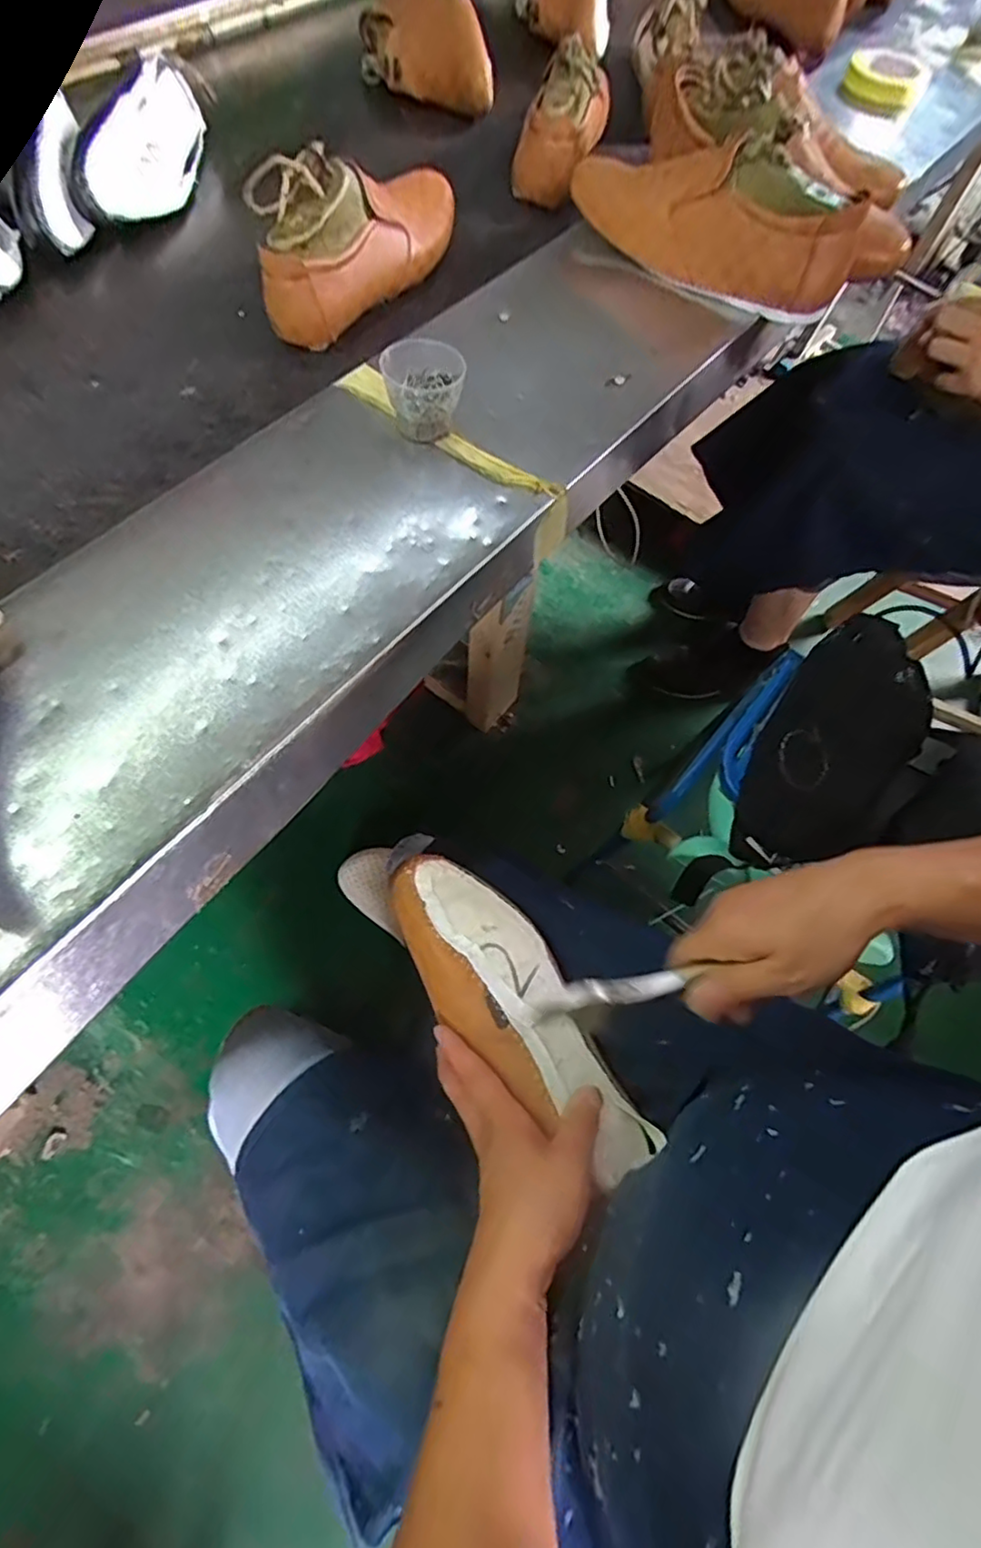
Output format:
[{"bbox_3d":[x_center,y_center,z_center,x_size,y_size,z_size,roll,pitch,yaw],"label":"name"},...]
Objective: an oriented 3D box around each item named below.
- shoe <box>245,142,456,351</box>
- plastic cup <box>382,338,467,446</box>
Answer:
[{"bbox_3d":[-0.126,-0.538,0.616,0.100,0.115,0.271,36,68,13],"label":"shoe"},{"bbox_3d":[-0.051,-0.296,0.496,0.061,0.054,0.048,-4,65,-5],"label":"plastic cup"}]

